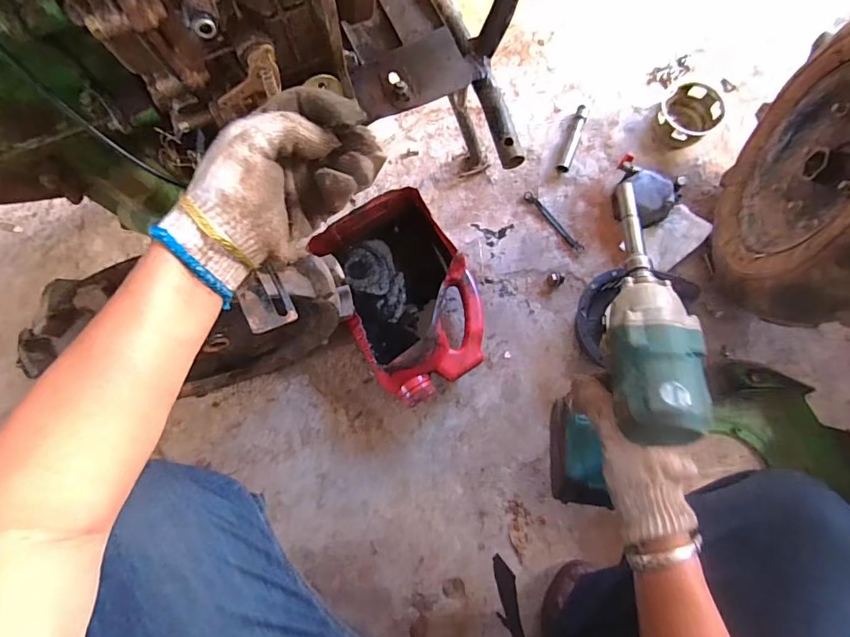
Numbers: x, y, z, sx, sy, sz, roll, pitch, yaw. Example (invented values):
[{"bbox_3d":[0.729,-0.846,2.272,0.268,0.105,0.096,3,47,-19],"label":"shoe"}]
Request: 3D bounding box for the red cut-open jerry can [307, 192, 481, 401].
[{"bbox_3d":[-0.029,-0.039,0.672,0.197,0.082,0.298,-29,79,-4],"label":"red cut-open jerry can"}]

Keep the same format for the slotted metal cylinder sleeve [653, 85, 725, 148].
[{"bbox_3d":[0.441,-0.340,0.746,0.094,0.051,0.098,0,77,2],"label":"slotted metal cylinder sleeve"}]

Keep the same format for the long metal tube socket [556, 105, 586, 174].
[{"bbox_3d":[0.257,-0.311,0.761,0.020,0.018,0.124,20,78,7],"label":"long metal tube socket"}]

